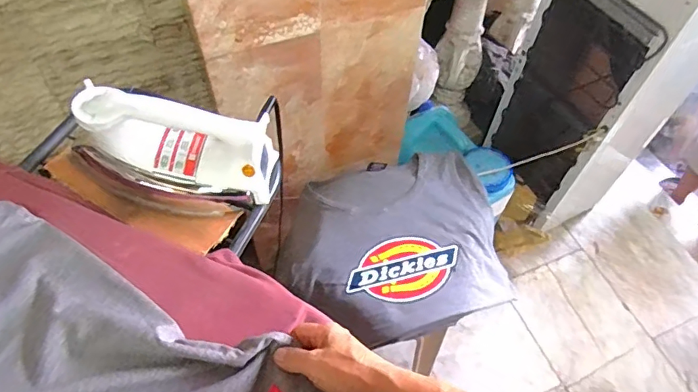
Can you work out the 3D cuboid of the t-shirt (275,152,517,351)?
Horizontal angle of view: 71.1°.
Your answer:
[{"bbox_3d":[0.099,0.102,1.024,0.482,0.090,0.389,-19,59,-14],"label":"t-shirt"}]

